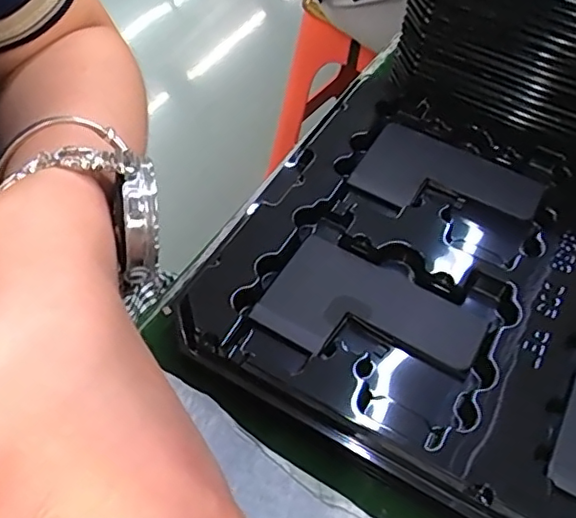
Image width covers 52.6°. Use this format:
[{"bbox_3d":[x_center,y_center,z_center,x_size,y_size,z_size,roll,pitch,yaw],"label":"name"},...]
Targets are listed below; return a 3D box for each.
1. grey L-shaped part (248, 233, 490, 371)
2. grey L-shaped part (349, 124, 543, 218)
[{"bbox_3d":[0.037,0.027,0.266,0.094,0.007,0.059,28,58,17],"label":"grey L-shaped part"},{"bbox_3d":[0.087,-0.042,0.320,0.092,0.005,0.058,27,58,17],"label":"grey L-shaped part"}]

